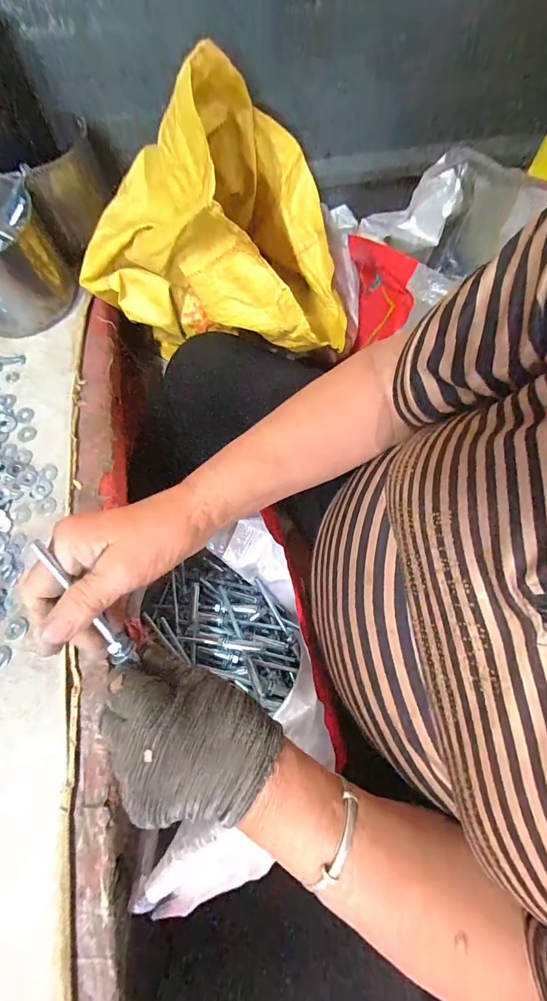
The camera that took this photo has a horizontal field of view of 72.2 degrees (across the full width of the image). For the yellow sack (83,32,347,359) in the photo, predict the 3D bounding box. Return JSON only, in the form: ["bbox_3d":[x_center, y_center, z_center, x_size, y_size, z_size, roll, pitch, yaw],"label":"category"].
[{"bbox_3d":[-0.064,-0.299,0.421,0.299,0.235,0.232,1,69,2],"label":"yellow sack"}]

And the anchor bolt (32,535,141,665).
[{"bbox_3d":[-0.123,0.067,0.243,0.015,0.009,0.100,-31,110,-10],"label":"anchor bolt"}]

